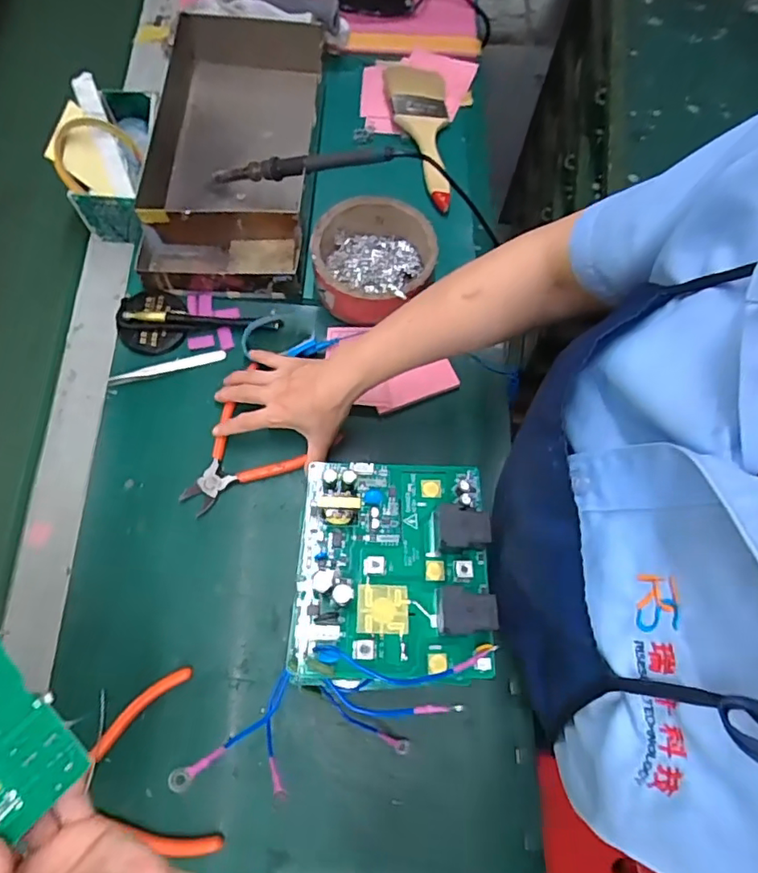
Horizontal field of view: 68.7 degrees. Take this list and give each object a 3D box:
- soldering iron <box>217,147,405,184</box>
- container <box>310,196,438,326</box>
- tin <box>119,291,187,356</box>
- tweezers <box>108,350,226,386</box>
[{"bbox_3d":[-0.079,-0.277,0.562,0.209,0.020,0.015,3,68,20],"label":"soldering iron"},{"bbox_3d":[-0.005,-0.177,0.566,0.120,0.048,0.119,1,69,-1],"label":"container"},{"bbox_3d":[-0.227,-0.117,0.561,0.059,0.016,0.067,10,69,2],"label":"tin"},{"bbox_3d":[-0.207,-0.067,0.544,0.111,0.004,0.013,-17,71,-8],"label":"tweezers"}]

